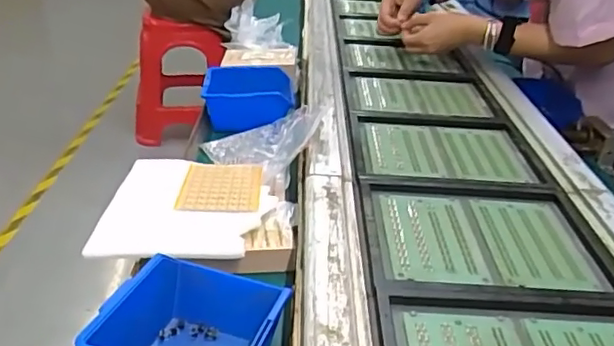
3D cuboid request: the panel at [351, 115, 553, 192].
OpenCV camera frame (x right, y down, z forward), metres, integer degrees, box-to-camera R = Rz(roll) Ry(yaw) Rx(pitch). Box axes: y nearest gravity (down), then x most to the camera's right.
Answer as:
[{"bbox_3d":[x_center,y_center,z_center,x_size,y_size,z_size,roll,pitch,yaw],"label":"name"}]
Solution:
[{"bbox_3d":[0.166,-0.024,0.717,0.214,0.023,0.177,3,29,0],"label":"panel"}]

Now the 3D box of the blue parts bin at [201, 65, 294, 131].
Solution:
[{"bbox_3d":[-0.089,-0.118,0.896,0.133,0.057,0.147,1,29,-3],"label":"blue parts bin"}]

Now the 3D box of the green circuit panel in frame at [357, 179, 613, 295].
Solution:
[{"bbox_3d":[0.166,0.061,0.561,0.220,0.017,0.175,3,29,-1],"label":"green circuit panel in frame"}]

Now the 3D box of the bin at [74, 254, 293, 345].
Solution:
[{"bbox_3d":[-0.088,0.127,0.455,0.120,0.064,0.132,14,31,19],"label":"bin"}]

